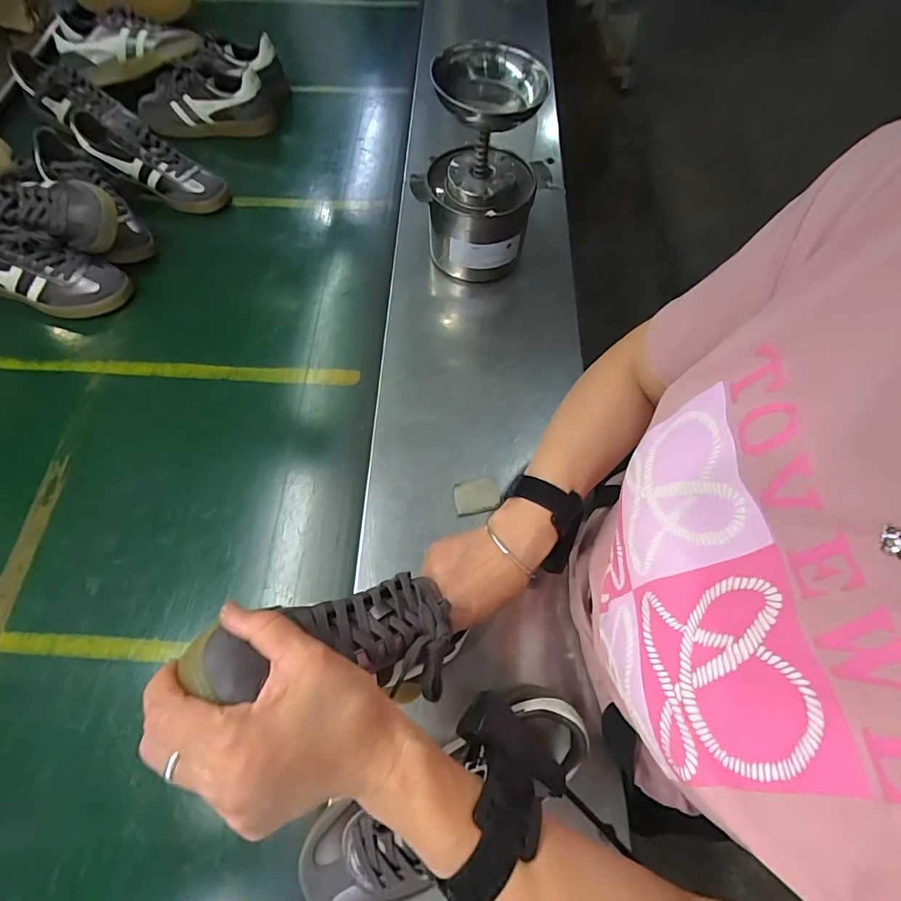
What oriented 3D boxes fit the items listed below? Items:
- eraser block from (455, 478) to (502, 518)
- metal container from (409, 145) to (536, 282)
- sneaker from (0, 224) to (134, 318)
[{"bbox_3d":[0.030,0.053,0.525,0.053,0.013,0.041,-10,67,-5],"label":"eraser block"},{"bbox_3d":[0.035,-0.342,0.641,0.145,0.121,0.136,6,67,2],"label":"metal container"},{"bbox_3d":[-0.592,-0.262,0.642,0.234,0.107,0.085,14,66,-12],"label":"sneaker"}]

